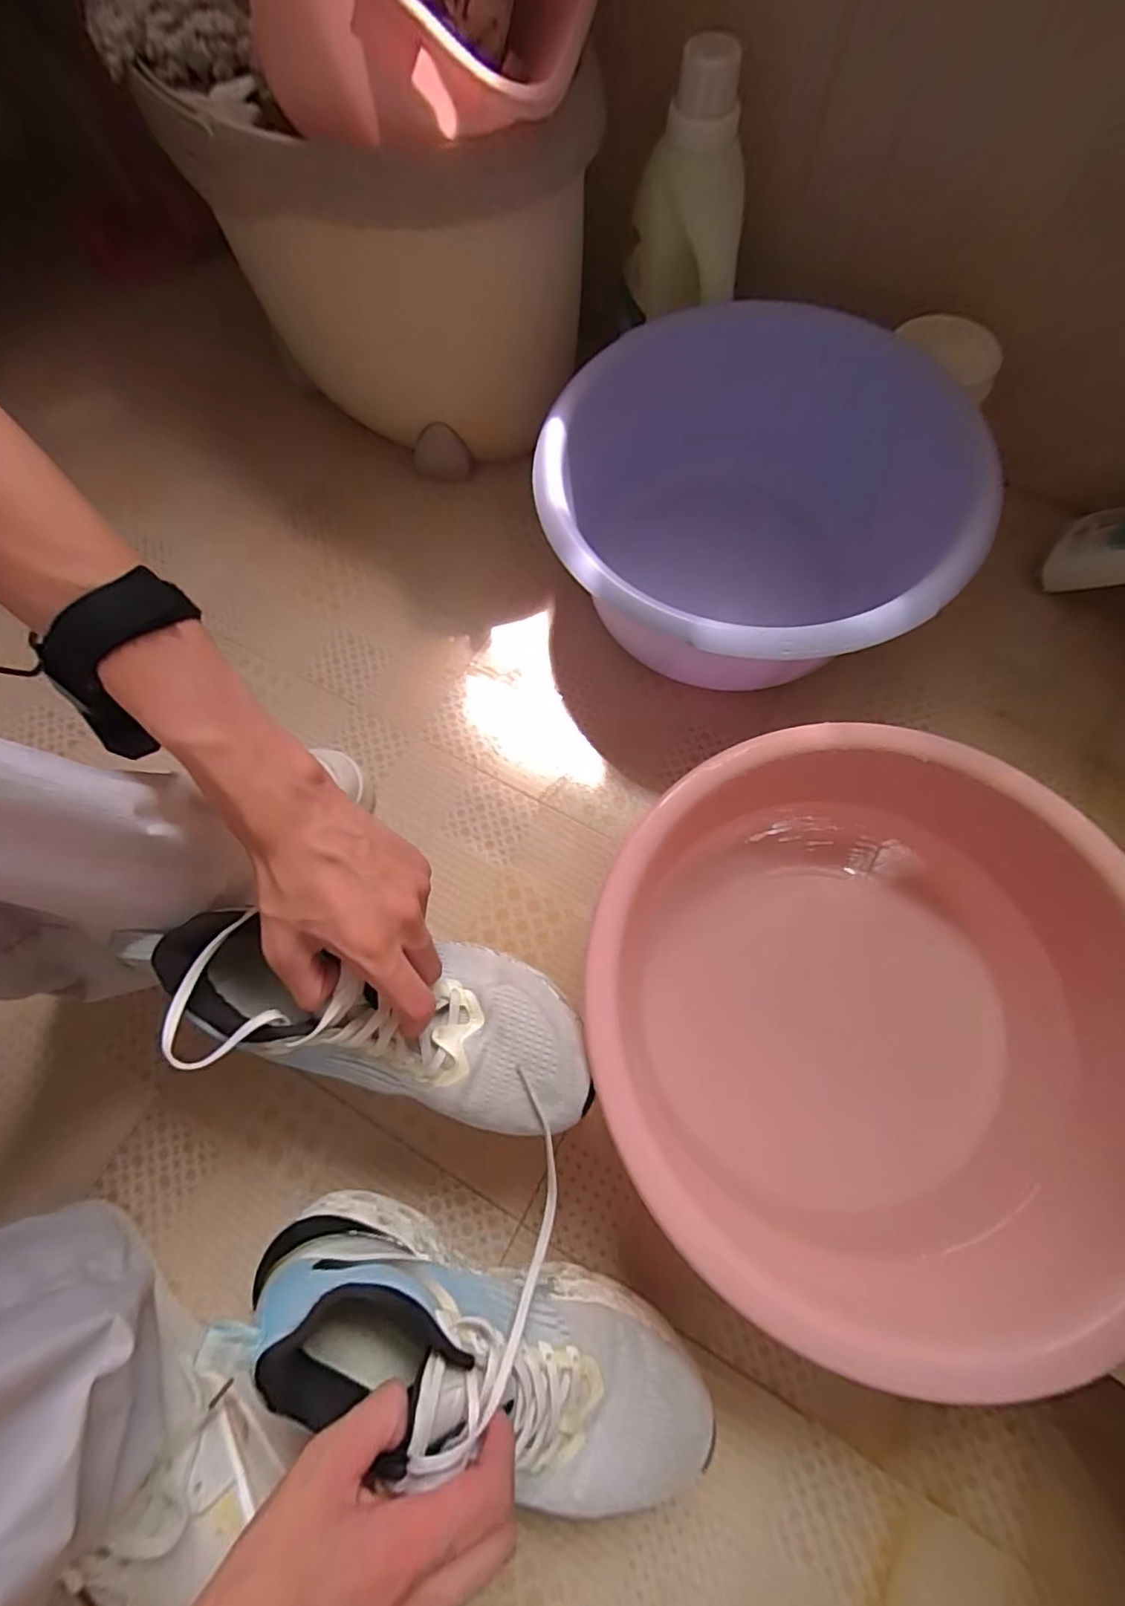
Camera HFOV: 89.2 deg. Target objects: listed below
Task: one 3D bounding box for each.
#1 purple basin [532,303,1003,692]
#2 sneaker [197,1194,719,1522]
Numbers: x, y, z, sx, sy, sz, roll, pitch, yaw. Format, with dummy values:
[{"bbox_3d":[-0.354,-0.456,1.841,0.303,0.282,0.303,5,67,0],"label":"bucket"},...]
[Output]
[{"bbox_3d":[0.178,-0.269,0.555,0.371,0.173,0.385,0,69,1],"label":"purple basin"},{"bbox_3d":[-0.045,0.328,0.324,0.276,0.090,0.096,23,71,-4],"label":"sneaker"}]

